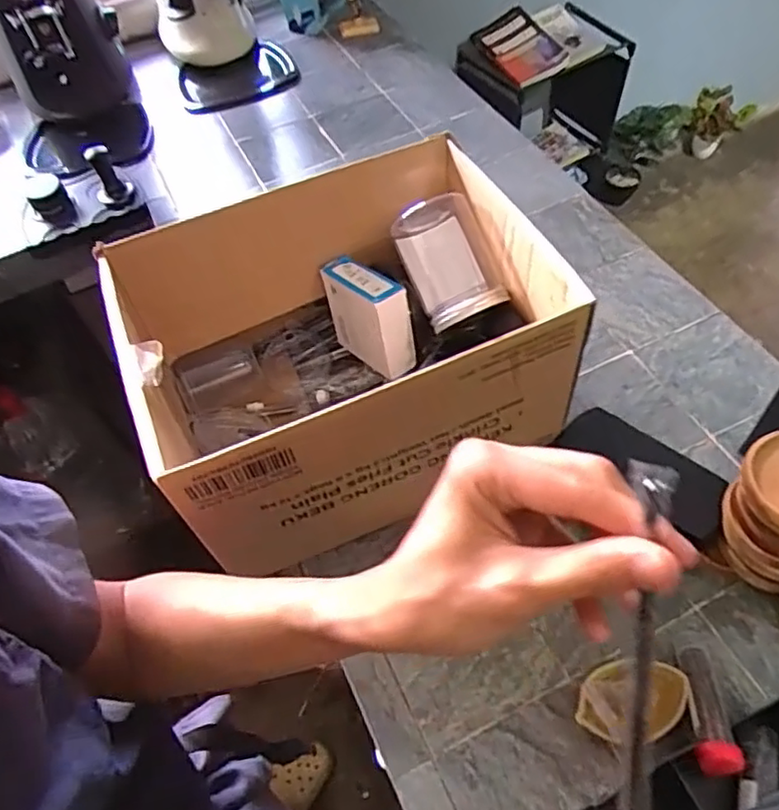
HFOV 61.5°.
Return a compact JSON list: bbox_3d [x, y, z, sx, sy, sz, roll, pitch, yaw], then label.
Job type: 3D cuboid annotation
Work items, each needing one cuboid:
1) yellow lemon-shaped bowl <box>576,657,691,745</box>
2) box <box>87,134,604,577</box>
[{"bbox_3d":[0.214,0.269,0.588,0.104,0.039,0.066,-14,54,-6],"label":"yellow lemon-shaped bowl"},{"bbox_3d":[-0.047,-0.048,0.706,0.385,0.249,0.295,-21,55,-11],"label":"box"}]

